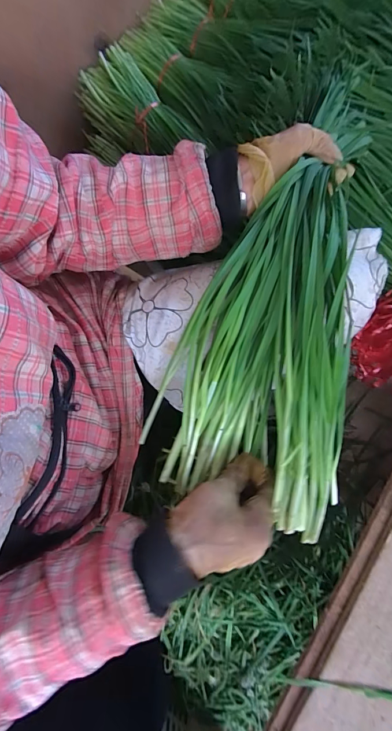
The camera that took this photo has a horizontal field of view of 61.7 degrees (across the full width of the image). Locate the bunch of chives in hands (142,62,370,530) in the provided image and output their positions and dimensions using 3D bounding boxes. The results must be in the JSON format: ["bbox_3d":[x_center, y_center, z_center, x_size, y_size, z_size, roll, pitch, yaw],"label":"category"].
[{"bbox_3d":[0.074,-0.082,0.316,0.162,0.081,0.420,14,84,4],"label":"bunch of chives in hands"}]

